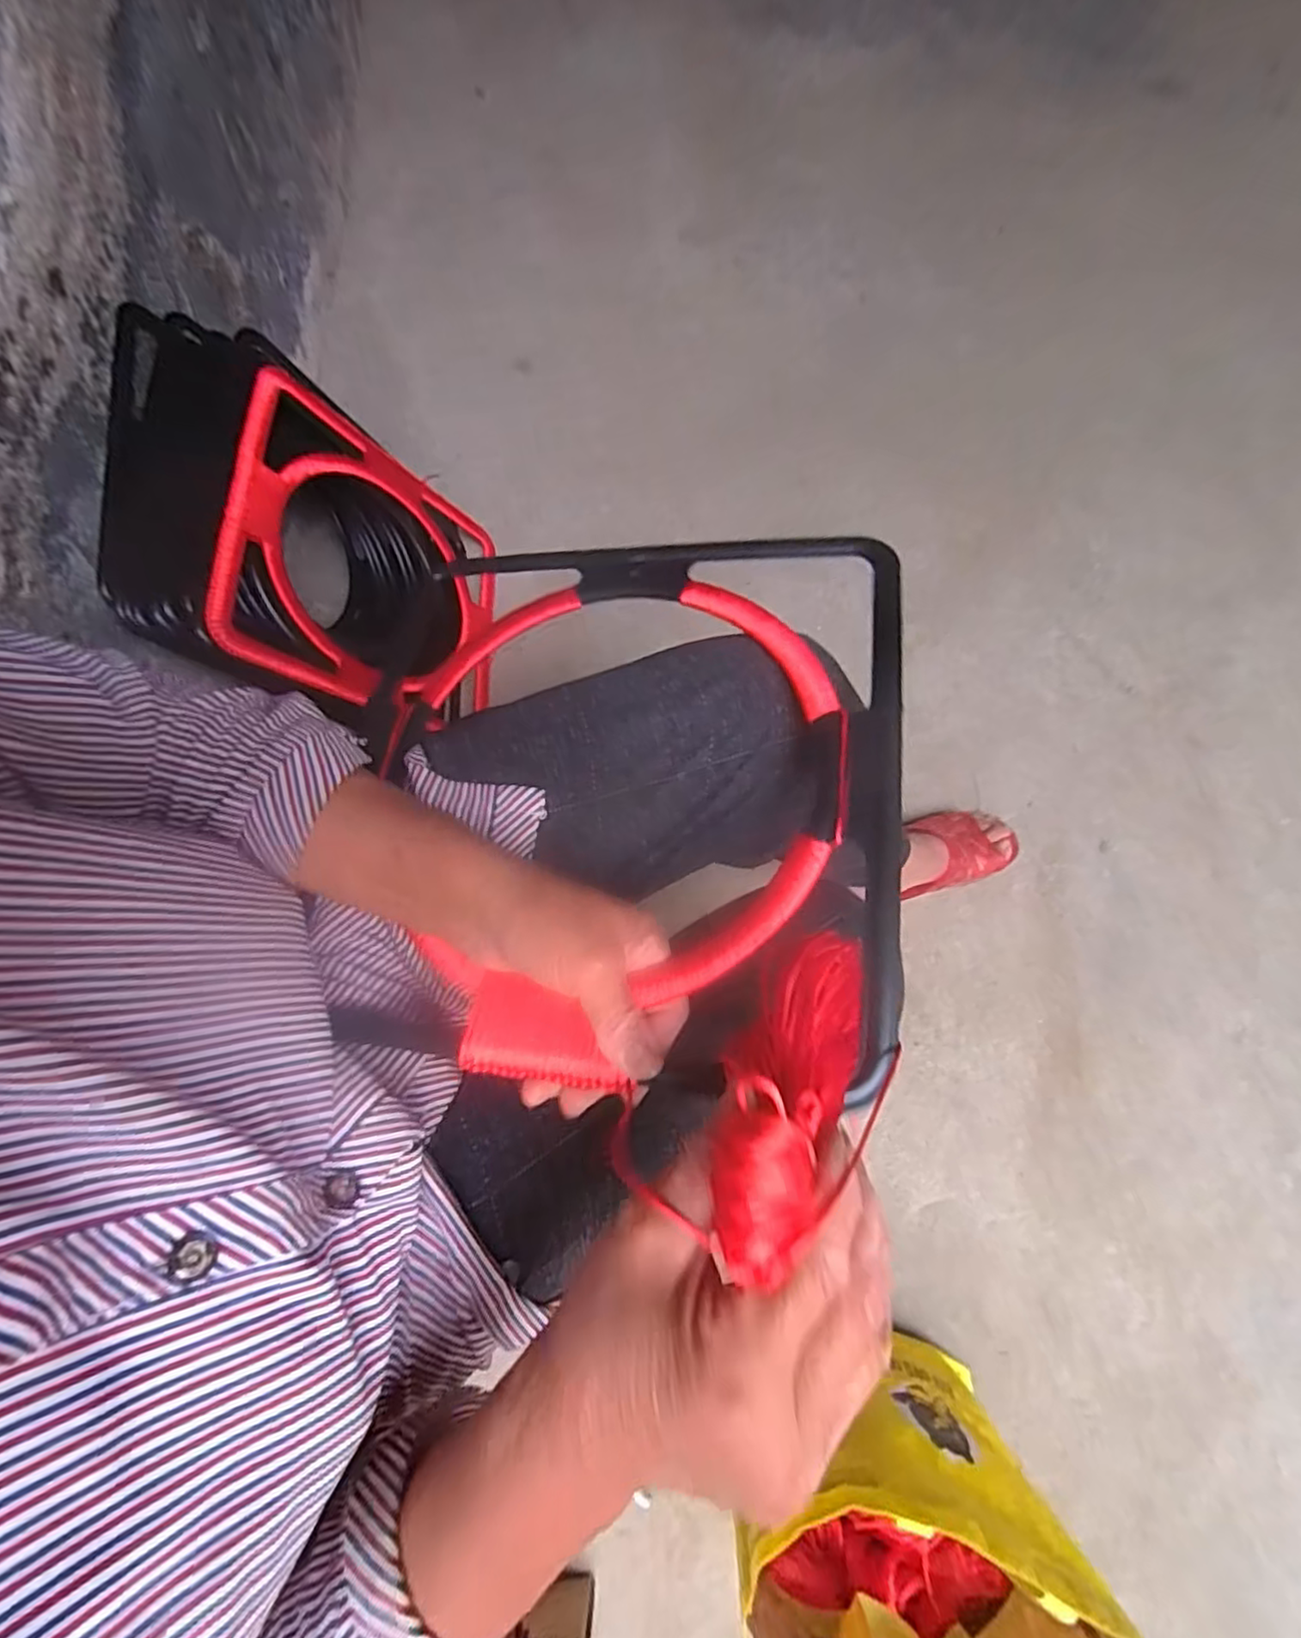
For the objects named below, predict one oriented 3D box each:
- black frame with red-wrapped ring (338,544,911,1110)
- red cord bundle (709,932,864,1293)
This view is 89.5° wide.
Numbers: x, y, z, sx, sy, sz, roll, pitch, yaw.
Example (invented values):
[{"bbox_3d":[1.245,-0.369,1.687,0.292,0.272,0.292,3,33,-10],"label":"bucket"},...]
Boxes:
[{"bbox_3d":[-0.016,-0.023,0.374,0.301,0.027,0.323,2,70,11],"label":"black frame with red-wrapped ring"},{"bbox_3d":[0.057,0.096,0.255,0.051,0.029,0.143,33,35,9],"label":"red cord bundle"}]

